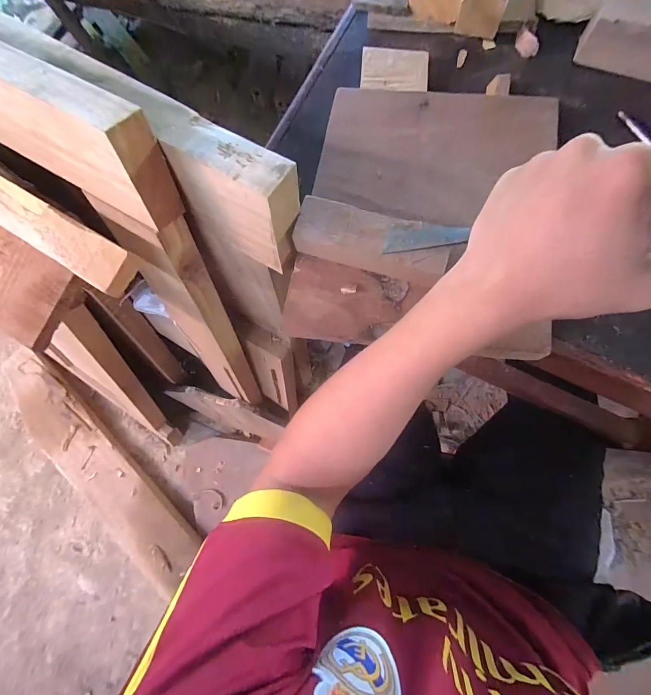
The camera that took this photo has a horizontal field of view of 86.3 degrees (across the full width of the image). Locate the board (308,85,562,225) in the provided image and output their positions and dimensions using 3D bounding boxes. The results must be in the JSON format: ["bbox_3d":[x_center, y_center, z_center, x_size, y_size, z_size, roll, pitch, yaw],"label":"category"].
[{"bbox_3d":[0.102,-0.190,0.331,0.206,0.018,0.141,11,79,4],"label":"board"}]

